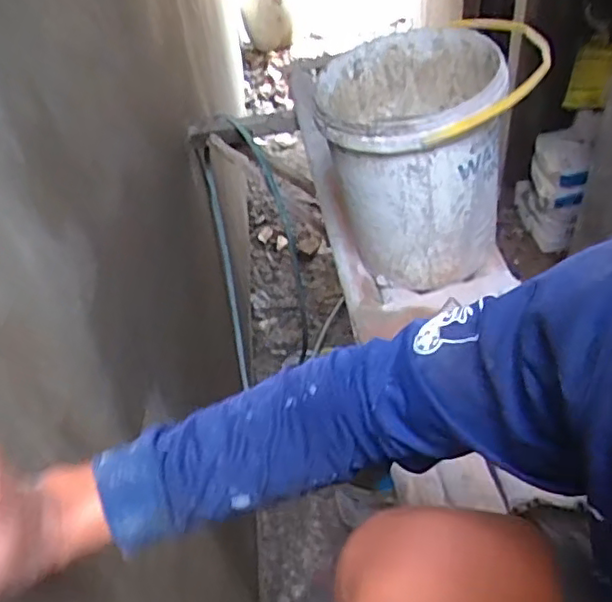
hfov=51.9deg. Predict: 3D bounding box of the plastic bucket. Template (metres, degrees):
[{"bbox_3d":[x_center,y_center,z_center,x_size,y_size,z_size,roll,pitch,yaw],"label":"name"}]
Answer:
[{"bbox_3d":[0.199,-0.257,1.129,0.320,0.371,0.318,-4,43,3],"label":"plastic bucket"}]

